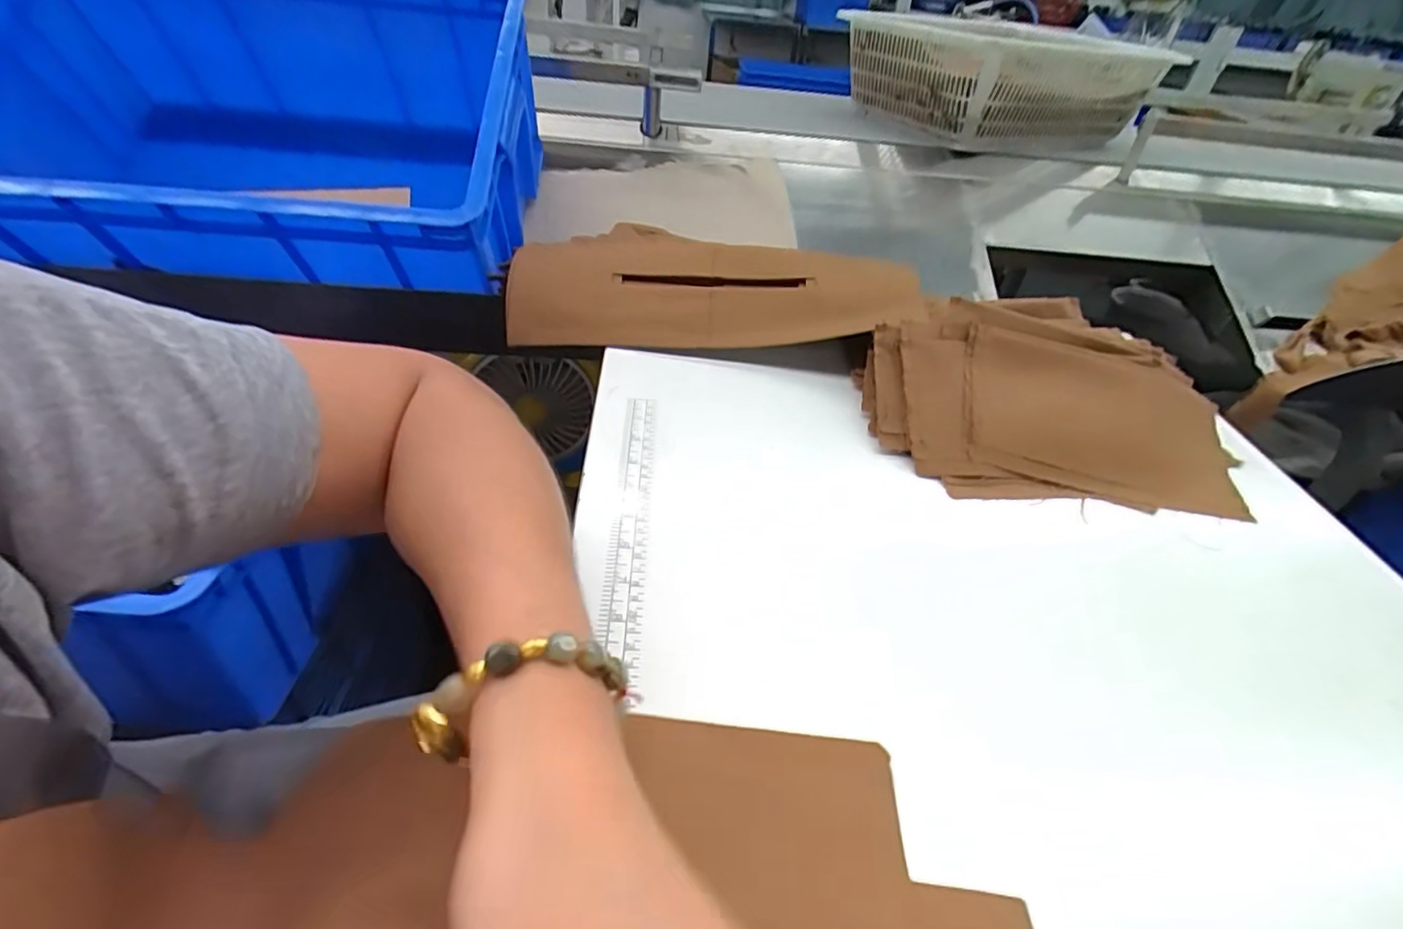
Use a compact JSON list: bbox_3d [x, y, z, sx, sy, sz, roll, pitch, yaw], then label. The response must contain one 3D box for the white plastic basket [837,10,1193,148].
[{"bbox_3d":[0.489,-0.636,1.030,0.418,0.150,0.306,-16,46,-25],"label":"white plastic basket"}]

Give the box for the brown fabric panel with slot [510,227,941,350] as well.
[{"bbox_3d":[0.010,-0.150,0.549,0.373,0.067,0.123,8,40,1],"label":"brown fabric panel with slot"}]

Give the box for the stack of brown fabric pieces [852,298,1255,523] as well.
[{"bbox_3d":[0.263,-0.048,0.467,0.263,0.042,0.169,4,72,1],"label":"stack of brown fabric pieces"}]

